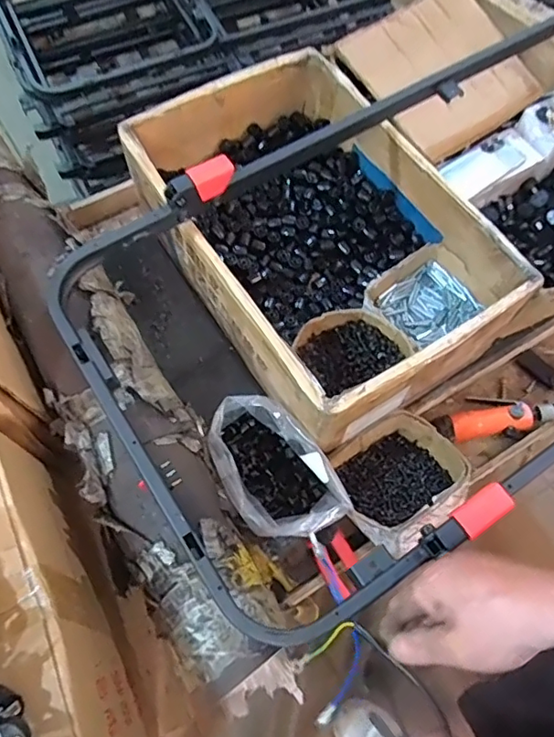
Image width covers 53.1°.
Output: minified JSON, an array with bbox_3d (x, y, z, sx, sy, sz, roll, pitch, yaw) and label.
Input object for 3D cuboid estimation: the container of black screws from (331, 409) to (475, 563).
[{"bbox_3d":[0.160,0.144,0.727,0.159,0.066,0.155,-33,70,-15],"label":"container of black screws"}]

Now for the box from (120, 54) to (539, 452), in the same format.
[{"bbox_3d":[0.054,-0.191,0.809,0.357,0.158,0.531,-30,70,-14],"label":"box"}]

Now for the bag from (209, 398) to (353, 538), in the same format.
[{"bbox_3d":[-0.007,0.130,0.699,0.125,0.096,0.190,-35,71,-15],"label":"bag"}]

